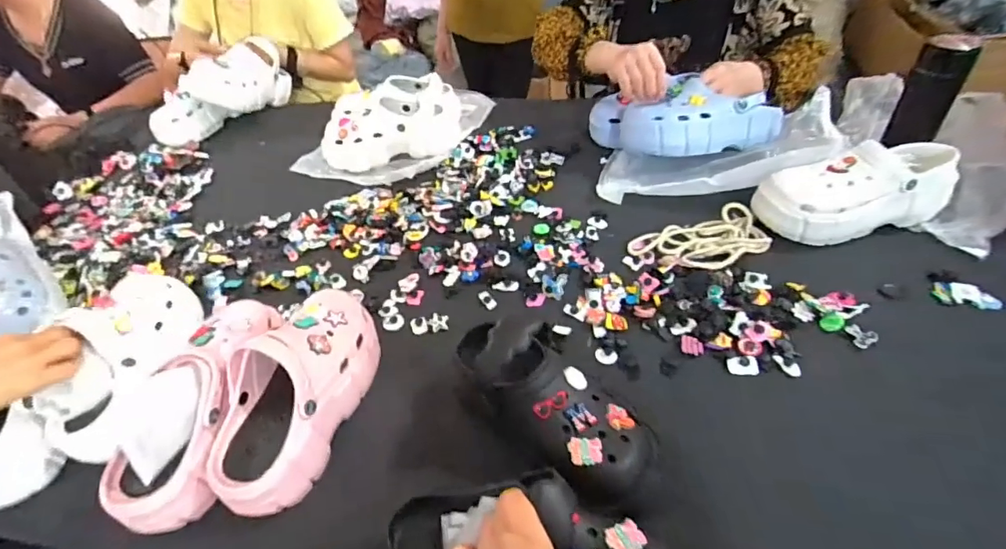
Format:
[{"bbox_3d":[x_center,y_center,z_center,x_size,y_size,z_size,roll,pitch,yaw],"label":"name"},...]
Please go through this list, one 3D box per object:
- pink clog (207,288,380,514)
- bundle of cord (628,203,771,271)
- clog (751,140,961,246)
[{"bbox_3d":[-0.222,0.119,0.537,0.105,0.119,0.250,10,47,17],"label":"pink clog"},{"bbox_3d":[0.279,-0.045,0.697,0.179,0.028,0.097,-14,45,-6],"label":"bundle of cord"},{"bbox_3d":[0.485,-0.121,0.669,0.237,0.098,0.094,-11,45,-3],"label":"clog"}]

